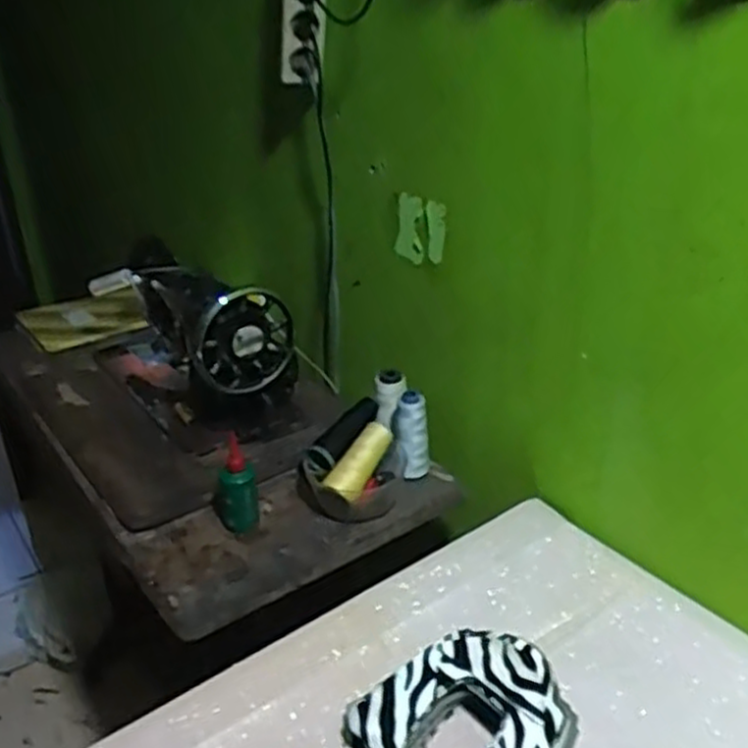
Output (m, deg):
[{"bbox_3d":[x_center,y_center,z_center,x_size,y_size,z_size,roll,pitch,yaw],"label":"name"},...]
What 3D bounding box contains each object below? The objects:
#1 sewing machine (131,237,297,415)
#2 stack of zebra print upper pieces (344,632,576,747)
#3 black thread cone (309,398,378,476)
[{"bbox_3d":[-0.233,-0.062,1.123,0.136,0.216,0.333,-18,32,-28],"label":"sewing machine"},{"bbox_3d":[0.079,0.285,0.639,0.148,0.064,0.164,-24,35,-35],"label":"stack of zebra print upper pieces"},{"bbox_3d":[-0.035,0.073,0.972,0.046,0.035,0.125,25,64,41],"label":"black thread cone"}]

